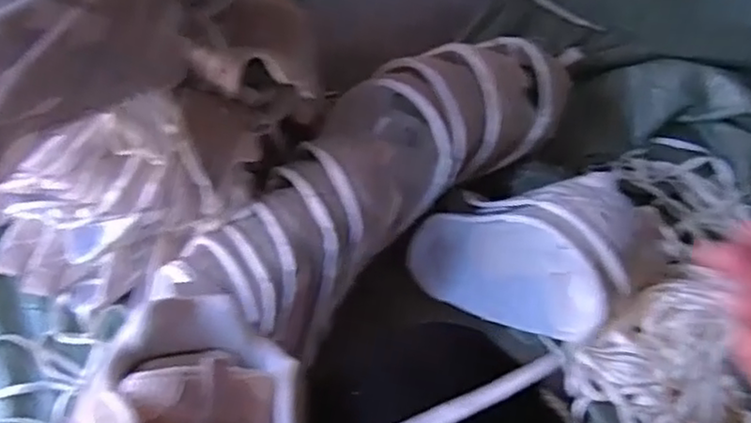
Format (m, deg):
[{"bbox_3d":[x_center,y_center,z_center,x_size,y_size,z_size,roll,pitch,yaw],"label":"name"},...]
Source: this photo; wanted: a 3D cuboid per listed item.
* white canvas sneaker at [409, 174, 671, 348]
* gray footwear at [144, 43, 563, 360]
[{"bbox_3d":[0.160,0.048,0.732,0.240,0.149,0.131,6,66,5],"label":"white canvas sneaker"},{"bbox_3d":[0.012,-0.053,0.747,0.477,0.108,0.181,-42,70,-15],"label":"gray footwear"}]

